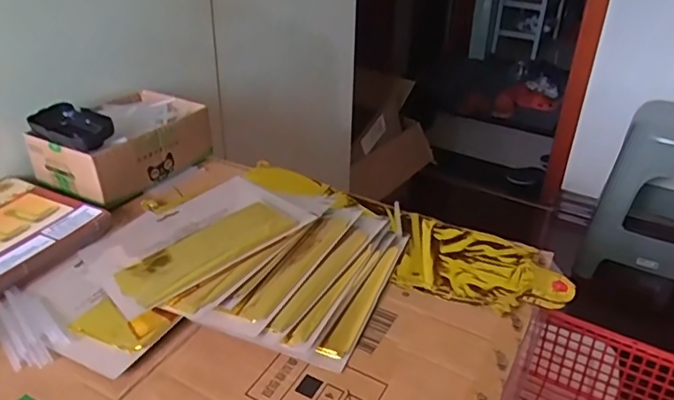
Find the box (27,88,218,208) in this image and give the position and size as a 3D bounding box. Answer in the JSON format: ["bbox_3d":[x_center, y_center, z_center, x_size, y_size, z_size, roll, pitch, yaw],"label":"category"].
[{"bbox_3d":[-0.268,-0.083,0.708,0.132,0.068,0.191,19,35,26],"label":"box"}]

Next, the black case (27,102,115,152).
[{"bbox_3d":[-0.300,-0.082,0.635,0.112,0.030,0.053,21,36,28],"label":"black case"}]

